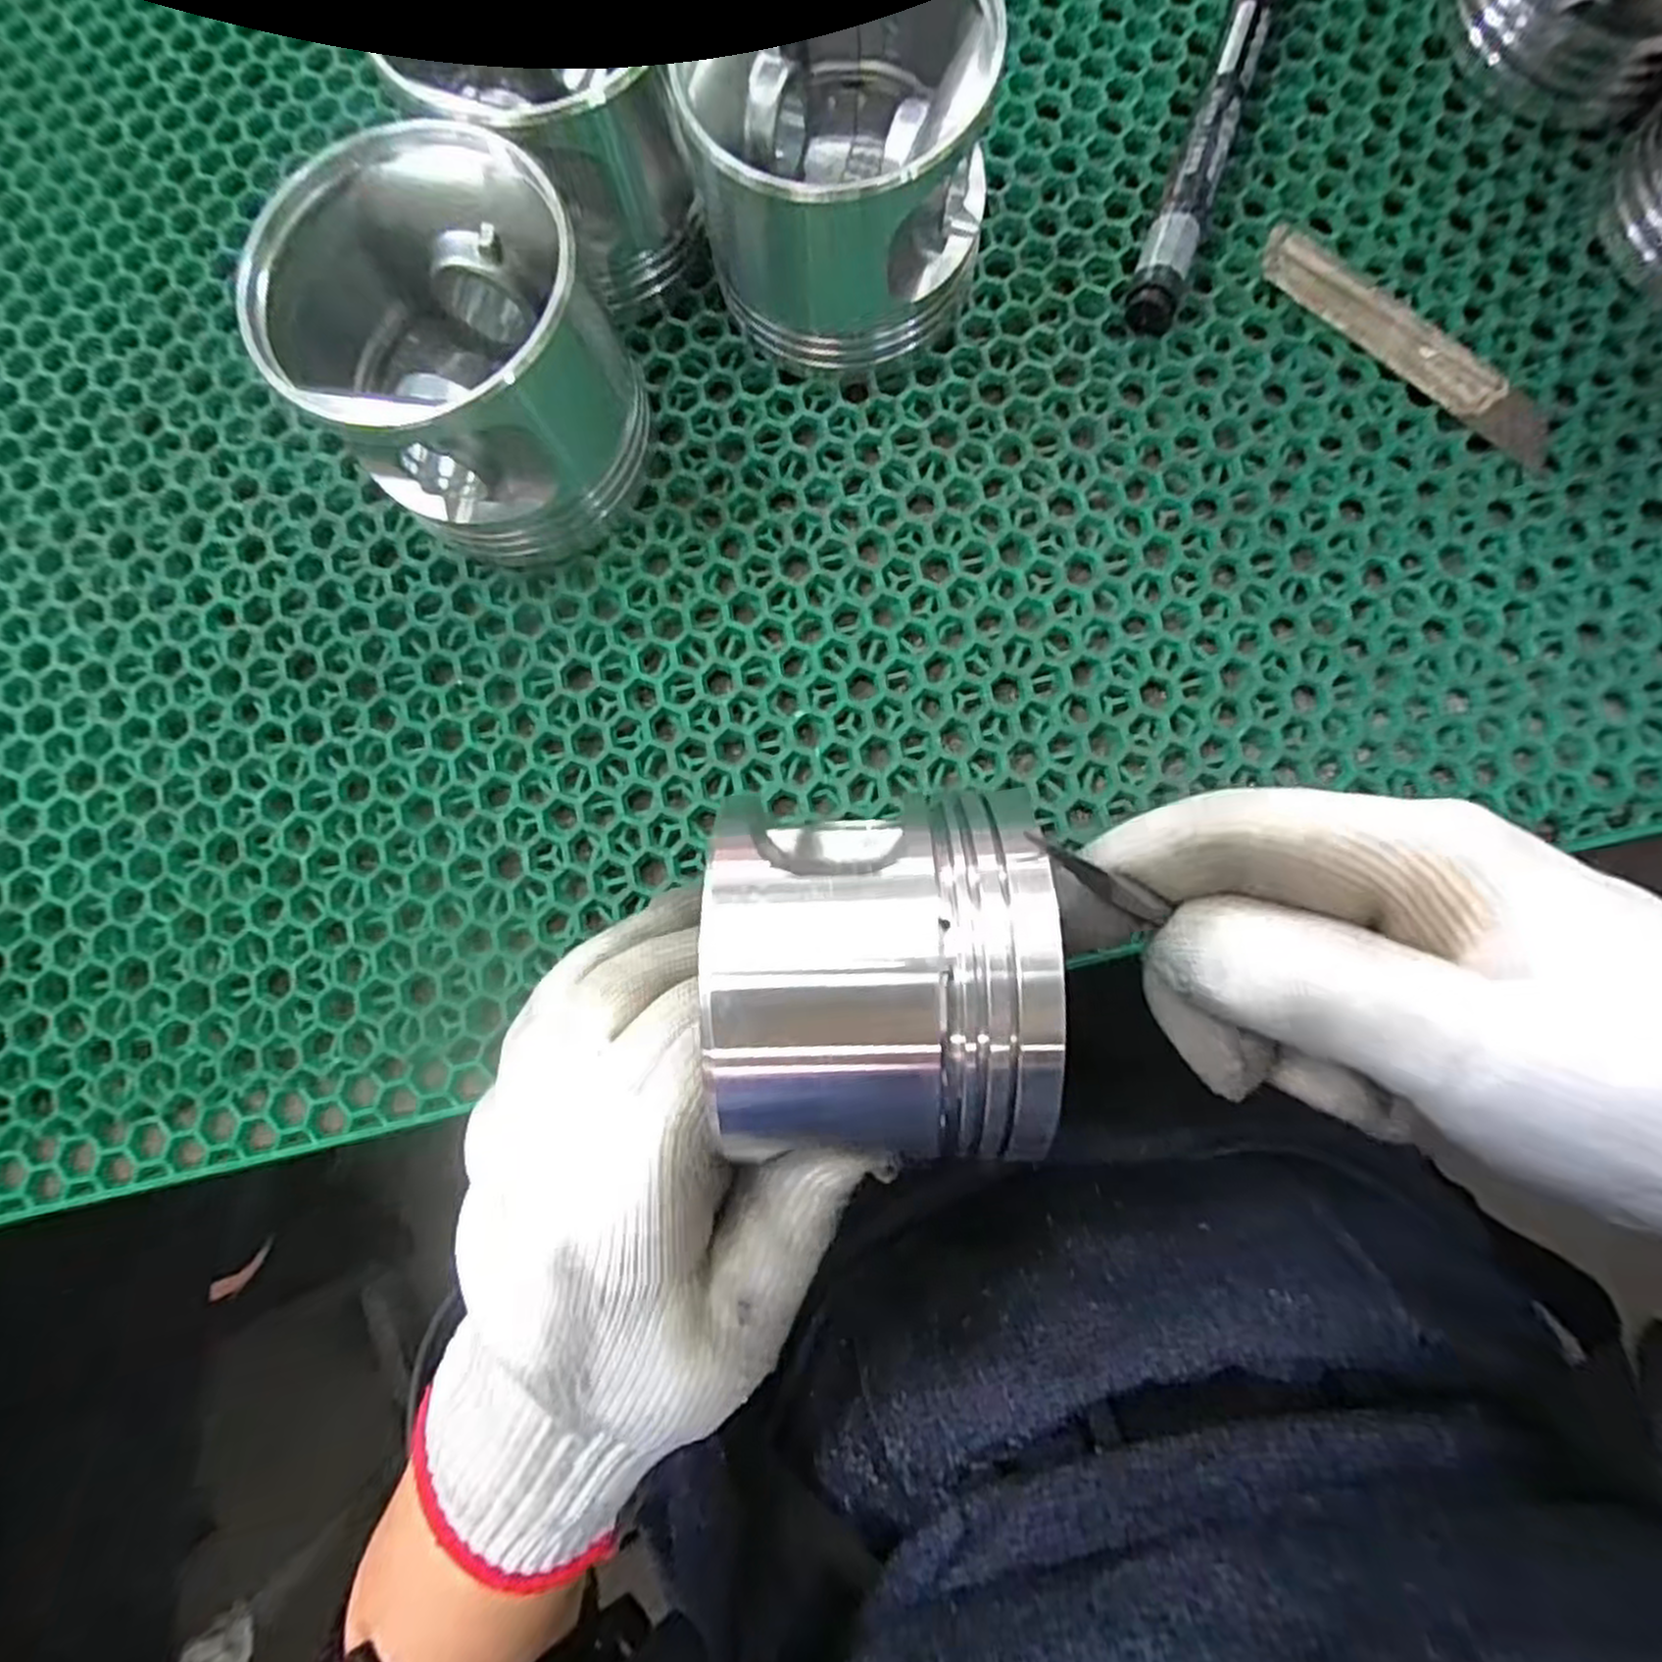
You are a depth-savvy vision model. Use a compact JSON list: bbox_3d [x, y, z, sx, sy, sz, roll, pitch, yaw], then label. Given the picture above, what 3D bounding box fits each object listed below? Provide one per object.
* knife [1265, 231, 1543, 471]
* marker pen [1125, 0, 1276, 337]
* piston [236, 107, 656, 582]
[{"bbox_3d":[0.175,-0.148,0.236,0.103,0.004,0.020,44,86,6],"label":"knife"},{"bbox_3d":[0.117,-0.217,0.240,0.015,0.017,0.141,19,84,4],"label":"marker pen"},{"bbox_3d":[-0.098,-0.127,0.214,0.077,0.065,0.087,-27,83,-1],"label":"piston"}]

